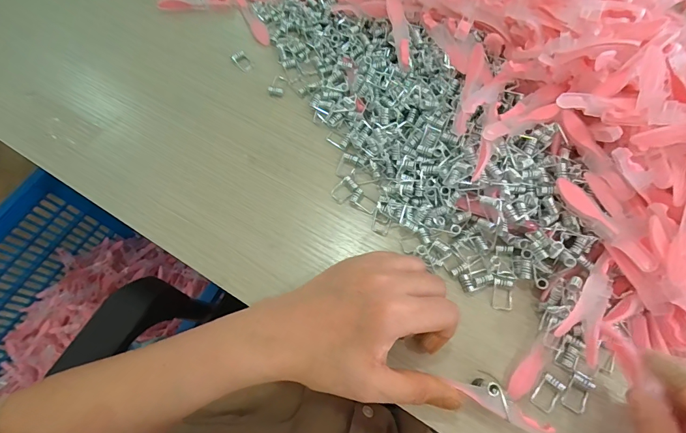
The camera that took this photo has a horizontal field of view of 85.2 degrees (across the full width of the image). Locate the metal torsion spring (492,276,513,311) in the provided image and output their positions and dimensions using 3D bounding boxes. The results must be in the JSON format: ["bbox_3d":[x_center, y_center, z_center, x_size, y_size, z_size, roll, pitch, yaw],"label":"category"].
[{"bbox_3d":[0.115,0.056,0.268,0.015,0.009,0.023,6,66,4],"label":"metal torsion spring"}]

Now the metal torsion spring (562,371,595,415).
[{"bbox_3d":[0.152,0.113,0.240,0.015,0.007,0.024,23,69,12],"label":"metal torsion spring"}]

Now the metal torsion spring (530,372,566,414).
[{"bbox_3d":[0.132,0.114,0.241,0.014,0.008,0.021,34,71,15],"label":"metal torsion spring"}]

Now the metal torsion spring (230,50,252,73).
[{"bbox_3d":[-0.102,-0.158,0.380,0.014,0.007,0.024,-37,70,-14],"label":"metal torsion spring"}]

